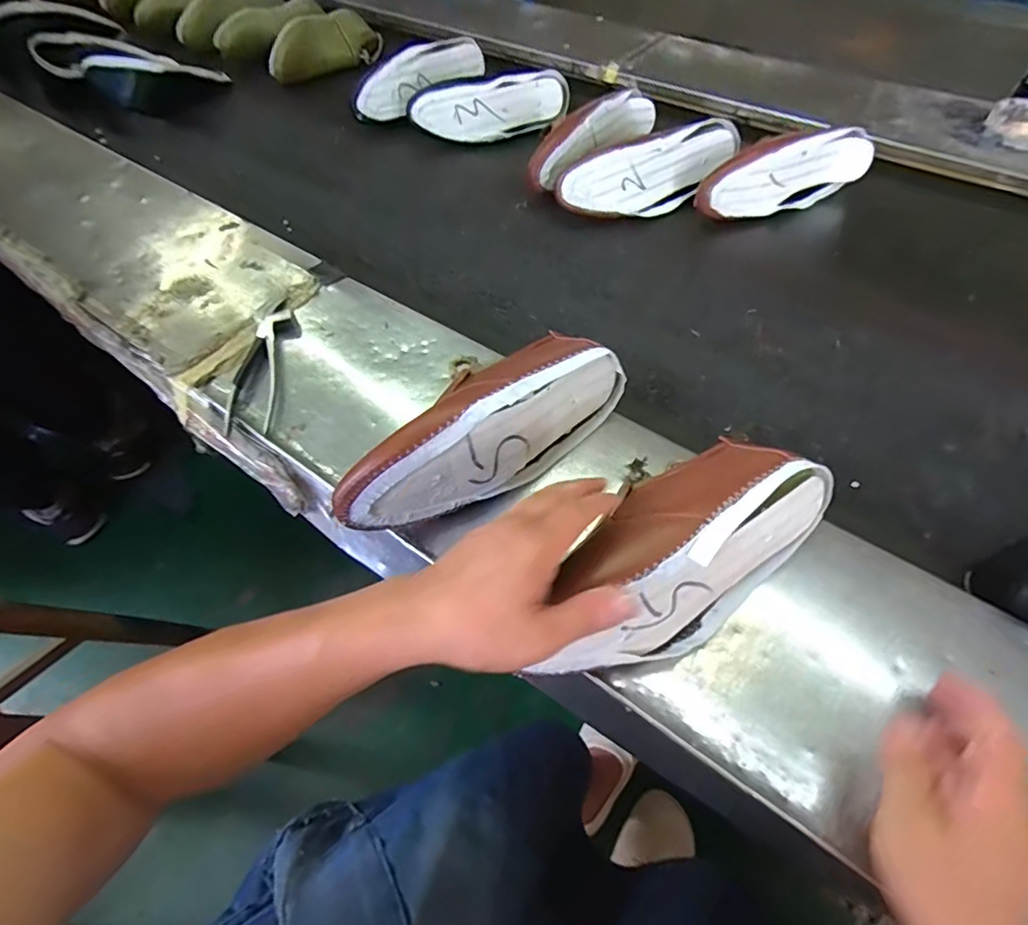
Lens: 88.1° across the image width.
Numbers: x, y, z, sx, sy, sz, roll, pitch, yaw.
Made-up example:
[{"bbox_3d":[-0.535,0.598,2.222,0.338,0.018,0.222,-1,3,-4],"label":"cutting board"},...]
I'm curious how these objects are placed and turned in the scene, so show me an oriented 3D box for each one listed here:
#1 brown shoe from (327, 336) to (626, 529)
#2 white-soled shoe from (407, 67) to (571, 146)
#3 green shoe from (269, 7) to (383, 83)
[{"bbox_3d":[-0.021,-0.029,0.446,0.080,0.103,0.259,38,67,25],"label":"brown shoe"},{"bbox_3d":[-0.044,-0.598,0.891,0.252,0.081,0.081,-14,56,-5],"label":"white-soled shoe"},{"bbox_3d":[-0.353,-0.793,1.004,0.085,0.078,0.254,25,61,19],"label":"green shoe"}]

